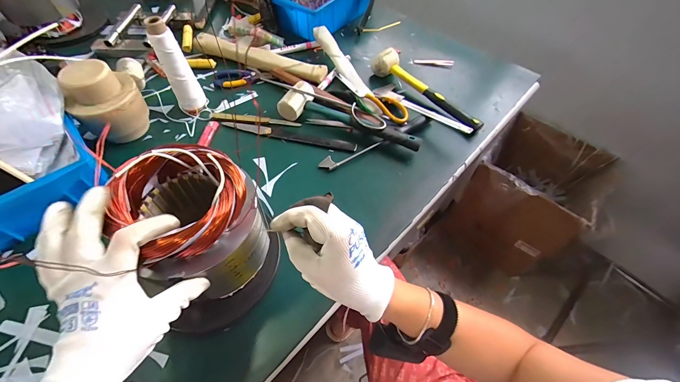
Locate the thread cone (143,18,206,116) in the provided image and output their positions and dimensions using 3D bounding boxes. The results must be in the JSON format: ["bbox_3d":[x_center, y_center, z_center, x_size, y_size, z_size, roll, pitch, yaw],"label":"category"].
[{"bbox_3d":[-0.300,-0.223,0.536,0.049,0.166,0.046,-26,61,-18],"label":"thread cone"}]

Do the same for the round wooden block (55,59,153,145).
[{"bbox_3d":[-0.405,-0.147,0.509,0.087,0.127,0.089,1,57,-1],"label":"round wooden block"}]

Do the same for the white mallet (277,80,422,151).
[{"bbox_3d":[0.019,-0.133,0.554,0.273,0.048,0.075,26,59,14],"label":"white mallet"}]

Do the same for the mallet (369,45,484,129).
[{"bbox_3d":[0.182,-0.216,0.619,0.056,0.051,0.278,-36,64,-22],"label":"mallet"}]

